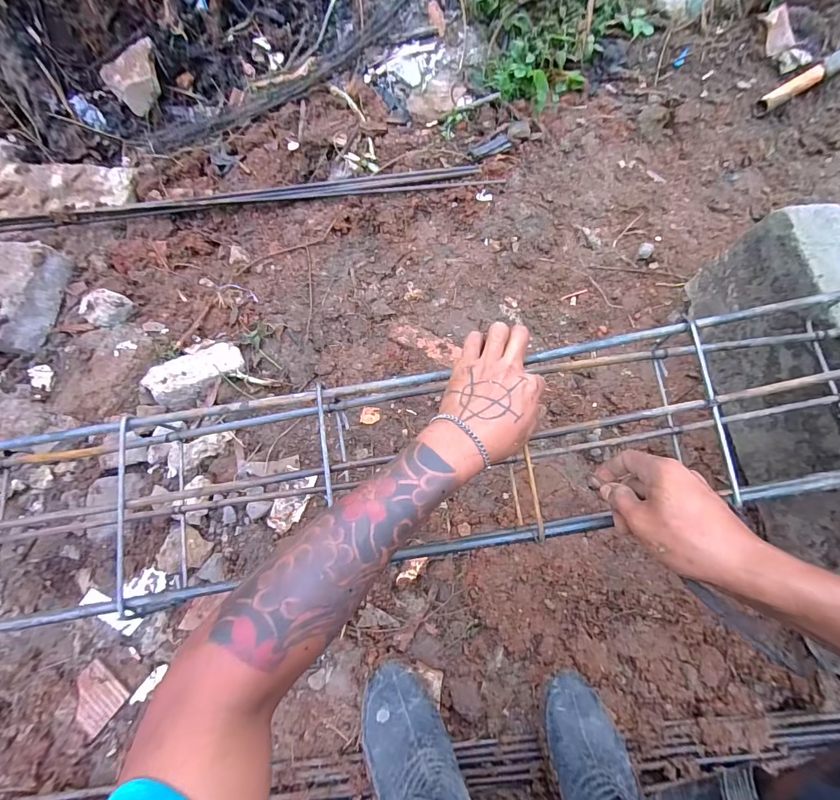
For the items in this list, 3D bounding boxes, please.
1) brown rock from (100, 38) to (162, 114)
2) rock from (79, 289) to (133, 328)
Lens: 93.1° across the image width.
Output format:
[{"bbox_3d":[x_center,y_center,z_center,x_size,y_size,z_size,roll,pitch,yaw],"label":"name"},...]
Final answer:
[{"bbox_3d":[-0.641,-0.728,0.913,0.134,0.083,0.069,-33,74,-10],"label":"brown rock"},{"bbox_3d":[-0.592,-0.174,0.751,0.071,0.037,0.071,-1,72,3],"label":"rock"}]

